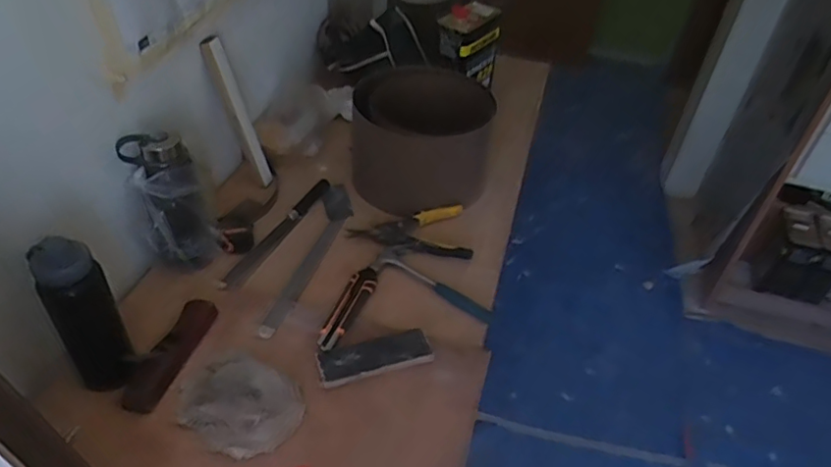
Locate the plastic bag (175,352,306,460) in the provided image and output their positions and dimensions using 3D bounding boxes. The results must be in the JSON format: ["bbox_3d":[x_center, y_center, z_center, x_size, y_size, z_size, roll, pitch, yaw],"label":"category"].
[{"bbox_3d":[-0.254,0.246,0.867,0.174,0.019,0.137,27,45,21],"label":"plastic bag"}]

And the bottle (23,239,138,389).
[{"bbox_3d":[-0.445,0.117,0.813,0.077,0.248,0.074,-24,50,-28],"label":"bottle"}]

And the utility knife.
[{"bbox_3d":[-0.115,0.123,1.015,0.041,0.015,0.190,18,43,12],"label":"utility knife"}]

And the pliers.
[{"bbox_3d":[-0.014,-0.003,1.160,0.228,0.022,0.140,-2,42,-9],"label":"pliers"}]

